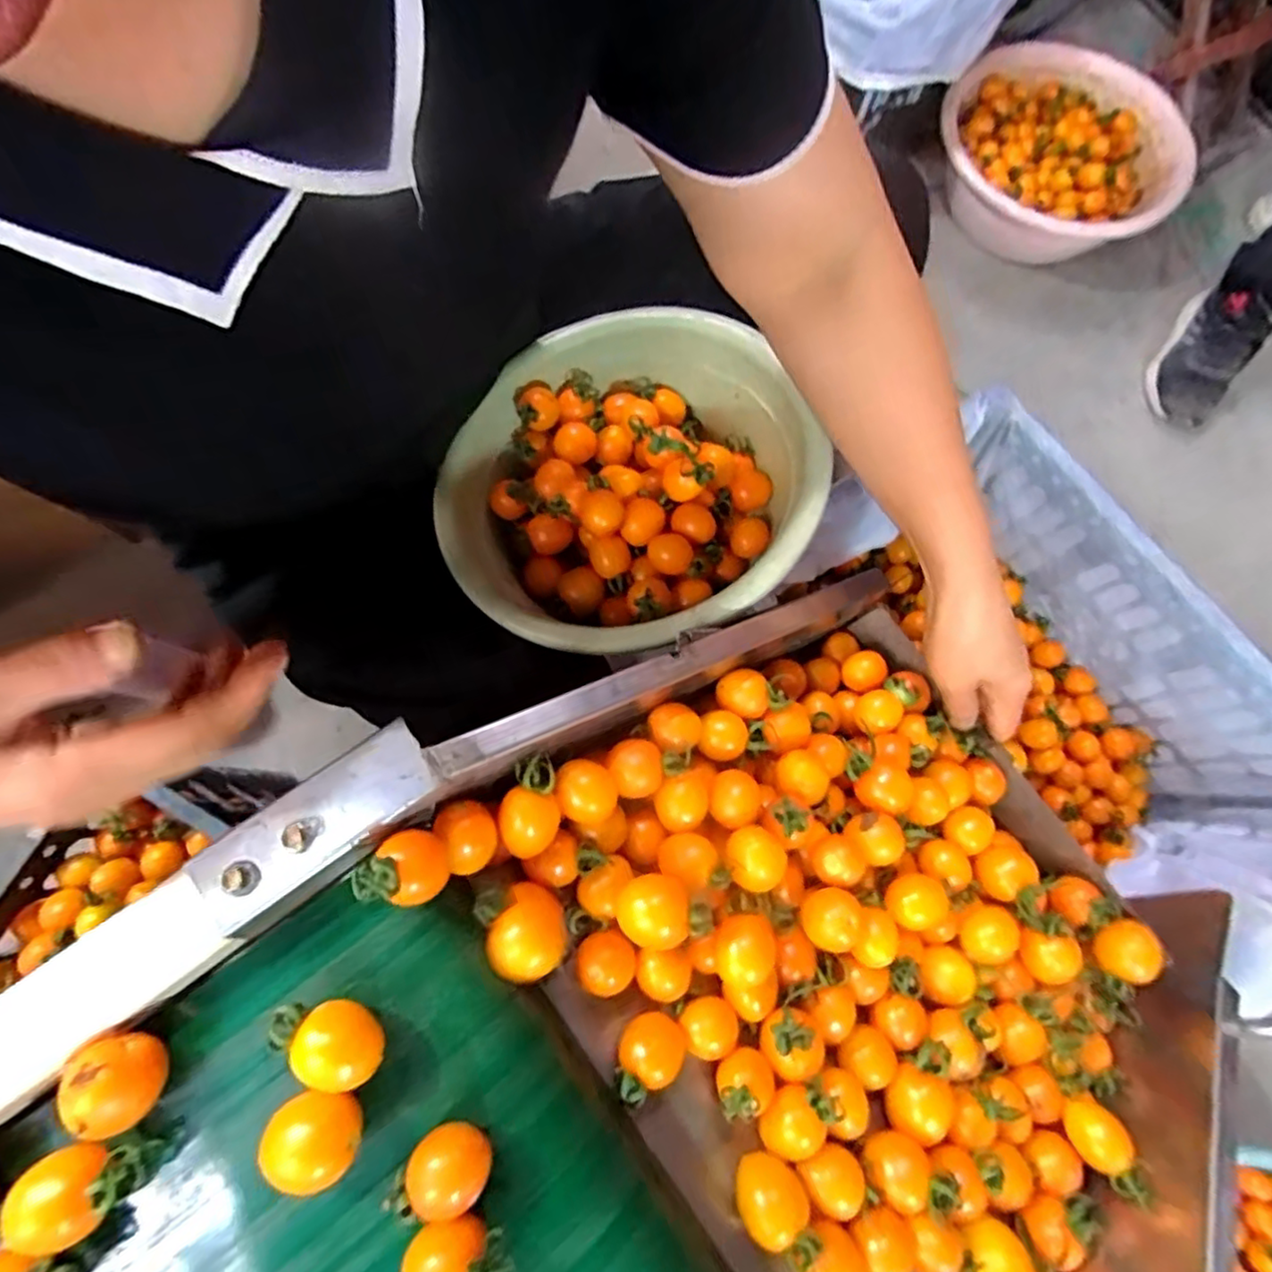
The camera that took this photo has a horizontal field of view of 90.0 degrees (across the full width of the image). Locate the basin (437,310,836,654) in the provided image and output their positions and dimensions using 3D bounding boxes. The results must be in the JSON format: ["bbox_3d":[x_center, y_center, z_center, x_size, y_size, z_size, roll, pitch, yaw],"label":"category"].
[{"bbox_3d":[-0.009,-0.107,0.443,0.243,0.094,0.243,0,79,1],"label":"basin"}]

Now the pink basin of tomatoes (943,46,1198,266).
[{"bbox_3d":[0.639,-0.737,0.986,0.348,0.107,0.342,0,79,1],"label":"pink basin of tomatoes"}]

